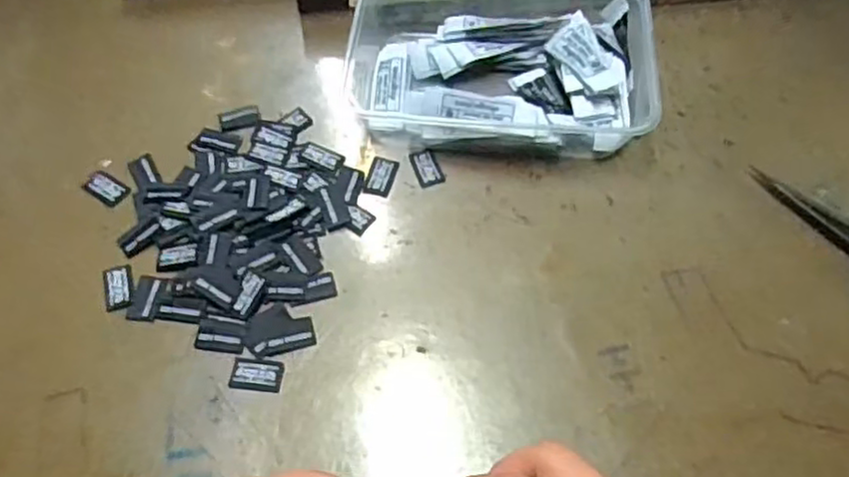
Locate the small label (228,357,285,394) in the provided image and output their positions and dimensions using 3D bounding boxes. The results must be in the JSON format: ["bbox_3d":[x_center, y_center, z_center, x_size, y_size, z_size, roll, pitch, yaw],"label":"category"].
[{"bbox_3d":[-0.080,0.065,0.334,0.024,0.004,0.015,4,59,4],"label":"small label"}]

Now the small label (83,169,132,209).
[{"bbox_3d":[-0.176,-0.028,0.388,0.027,0.004,0.015,30,64,18],"label":"small label"}]

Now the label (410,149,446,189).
[{"bbox_3d":[0.002,-0.040,0.395,0.015,0.004,0.023,-20,67,-7],"label":"label"}]

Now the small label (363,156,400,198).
[{"bbox_3d":[-0.025,-0.035,0.395,0.015,0.004,0.025,13,60,9],"label":"small label"}]

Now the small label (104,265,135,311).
[{"bbox_3d":[-0.157,0.026,0.362,0.014,0.004,0.026,-17,60,-9],"label":"small label"}]

